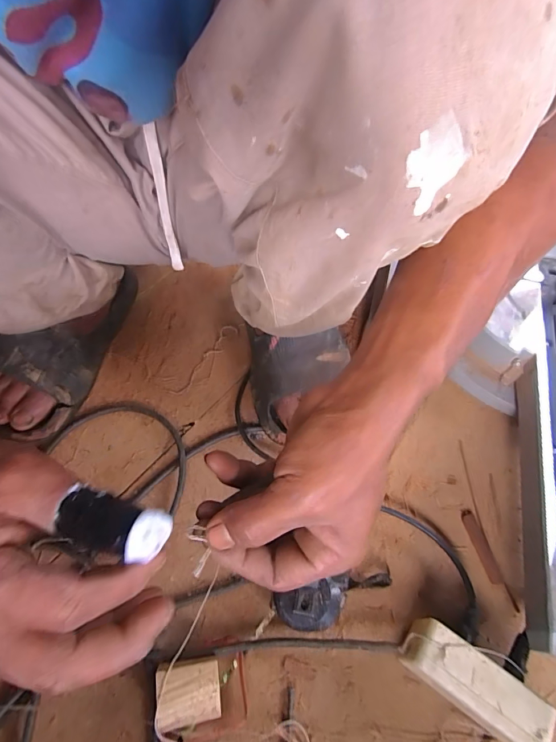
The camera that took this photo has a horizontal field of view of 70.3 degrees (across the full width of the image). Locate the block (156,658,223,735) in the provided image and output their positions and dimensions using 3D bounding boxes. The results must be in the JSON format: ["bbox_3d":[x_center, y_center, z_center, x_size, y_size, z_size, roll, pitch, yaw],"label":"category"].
[{"bbox_3d":[-0.073,0.263,0.326,0.048,0.035,0.042,-5,59,-6],"label":"block"}]

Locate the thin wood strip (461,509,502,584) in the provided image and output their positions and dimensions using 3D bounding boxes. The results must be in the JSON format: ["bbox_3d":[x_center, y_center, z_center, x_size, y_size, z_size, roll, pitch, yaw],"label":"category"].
[{"bbox_3d":[0.209,0.180,0.408,0.013,0.004,0.071,-9,59,-9],"label":"thin wood strip"}]

